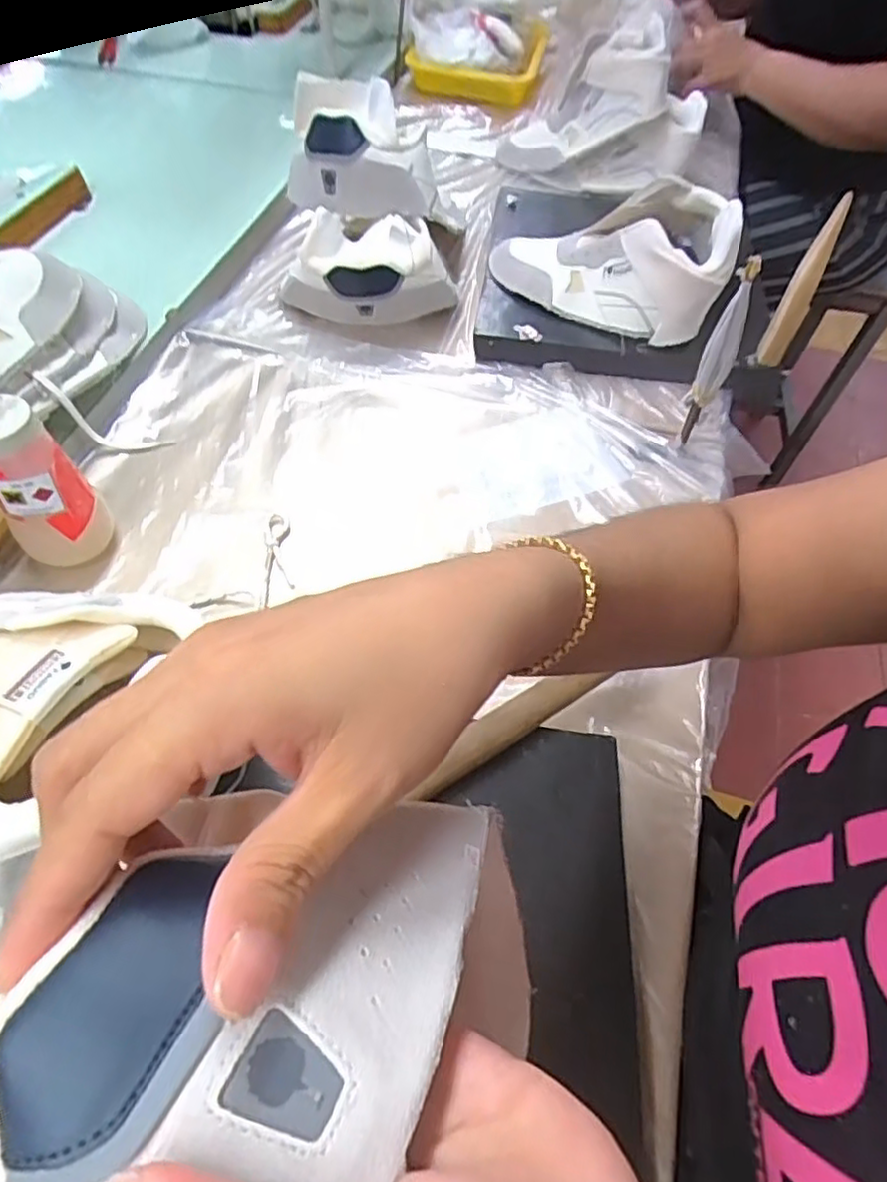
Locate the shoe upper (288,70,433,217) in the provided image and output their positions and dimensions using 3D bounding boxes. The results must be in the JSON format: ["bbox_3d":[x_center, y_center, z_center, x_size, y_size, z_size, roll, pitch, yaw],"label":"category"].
[{"bbox_3d":[-0.082,-0.419,0.639,0.151,0.094,0.065,16,57,8],"label":"shoe upper"}]

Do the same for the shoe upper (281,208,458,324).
[{"bbox_3d":[-0.077,-0.317,0.668,0.168,0.086,0.081,13,56,6],"label":"shoe upper"}]

